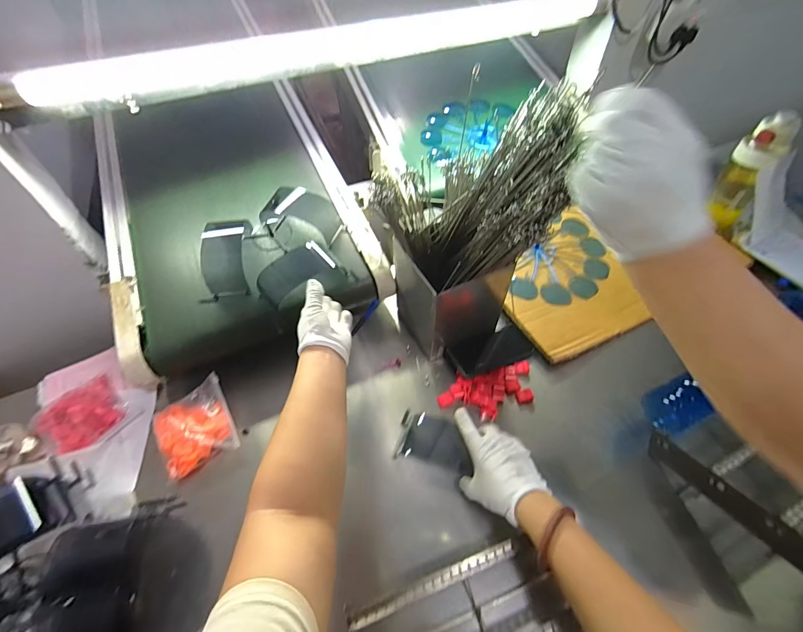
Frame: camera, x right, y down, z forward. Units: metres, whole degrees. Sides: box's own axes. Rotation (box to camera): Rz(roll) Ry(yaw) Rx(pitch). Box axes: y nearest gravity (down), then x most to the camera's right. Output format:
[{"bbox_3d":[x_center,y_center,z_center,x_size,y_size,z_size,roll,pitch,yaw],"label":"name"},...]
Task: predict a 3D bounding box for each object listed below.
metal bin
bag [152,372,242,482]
[{"bbox_3d":[0.098,-0.054,0.690,0.174,0.197,0.150,-21,53,-14],"label":"metal bin"},{"bbox_3d":[-0.354,0.189,0.628,0.119,0.037,0.133,-27,55,-18],"label":"bag"}]

